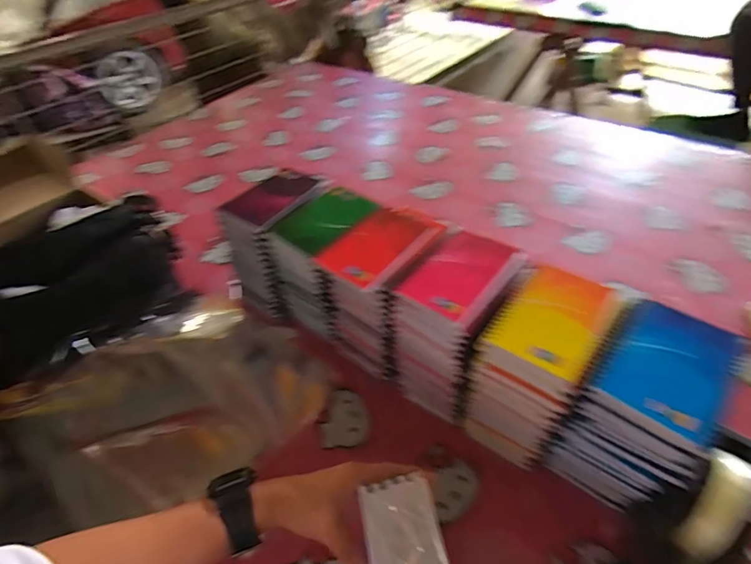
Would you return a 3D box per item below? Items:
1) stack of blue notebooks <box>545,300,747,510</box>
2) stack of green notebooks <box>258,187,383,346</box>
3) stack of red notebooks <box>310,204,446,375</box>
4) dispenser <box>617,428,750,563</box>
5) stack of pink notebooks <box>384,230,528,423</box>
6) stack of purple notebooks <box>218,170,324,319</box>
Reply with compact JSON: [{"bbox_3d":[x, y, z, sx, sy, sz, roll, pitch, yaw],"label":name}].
[{"bbox_3d":[0.260,0.134,0.442,0.105,0.185,0.132,25,51,26],"label":"stack of blue notebooks"},{"bbox_3d":[-0.066,-0.019,0.623,0.102,0.177,0.142,32,54,31],"label":"stack of green notebooks"},{"bbox_3d":[0.015,0.016,0.578,0.098,0.183,0.142,27,52,27],"label":"stack of red notebooks"},{"bbox_3d":[0.280,0.222,0.387,0.075,0.132,0.194,31,53,31],"label":"dispenser"},{"bbox_3d":[0.098,0.055,0.534,0.102,0.180,0.135,27,51,29],"label":"stack of pink notebooks"},{"bbox_3d":[-0.145,-0.054,0.668,0.098,0.179,0.143,30,53,31],"label":"stack of purple notebooks"}]

